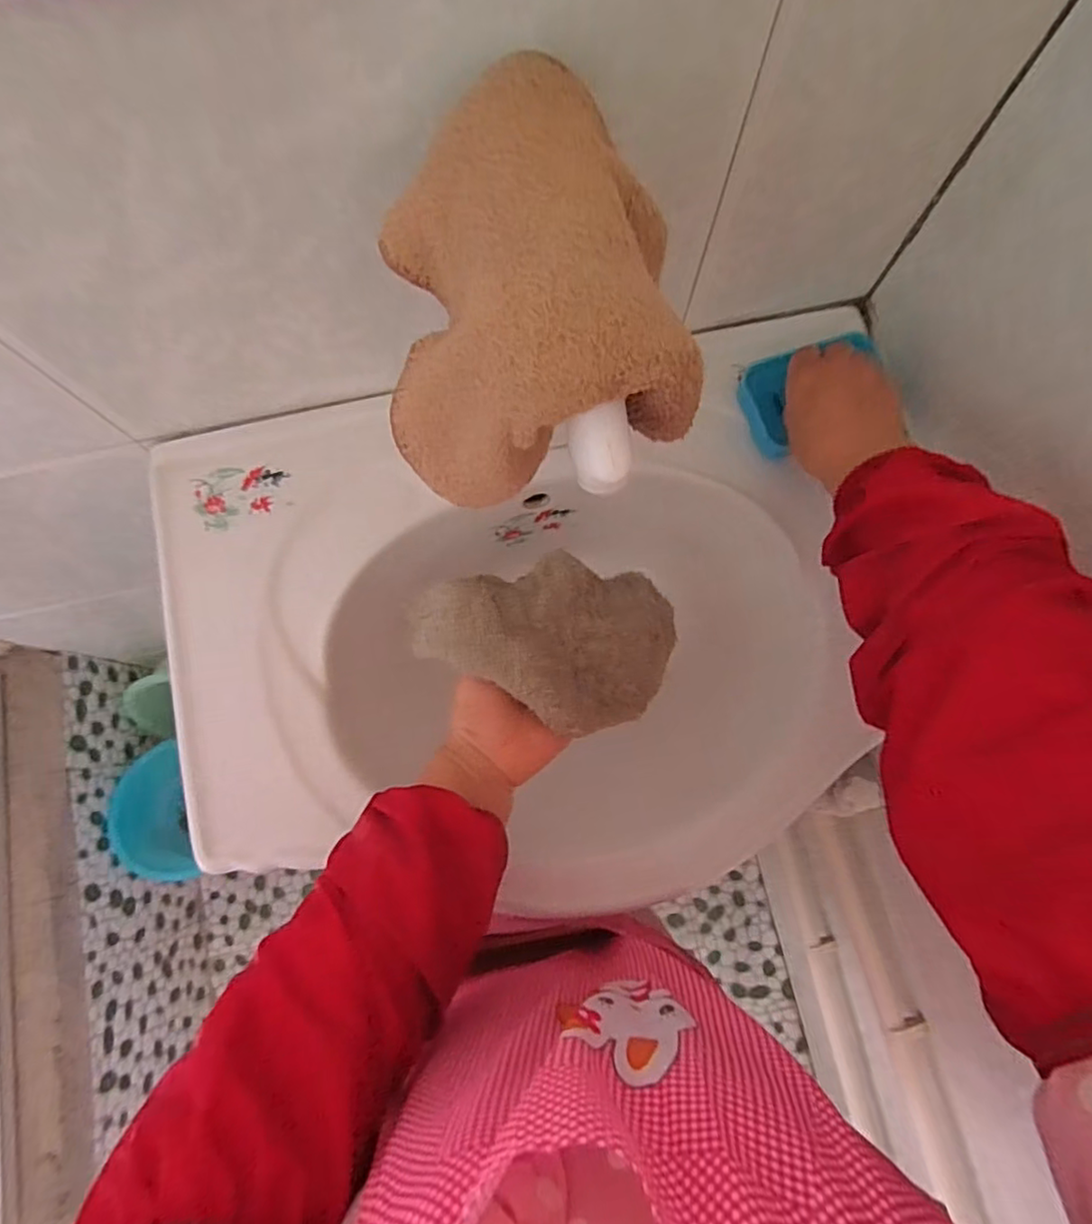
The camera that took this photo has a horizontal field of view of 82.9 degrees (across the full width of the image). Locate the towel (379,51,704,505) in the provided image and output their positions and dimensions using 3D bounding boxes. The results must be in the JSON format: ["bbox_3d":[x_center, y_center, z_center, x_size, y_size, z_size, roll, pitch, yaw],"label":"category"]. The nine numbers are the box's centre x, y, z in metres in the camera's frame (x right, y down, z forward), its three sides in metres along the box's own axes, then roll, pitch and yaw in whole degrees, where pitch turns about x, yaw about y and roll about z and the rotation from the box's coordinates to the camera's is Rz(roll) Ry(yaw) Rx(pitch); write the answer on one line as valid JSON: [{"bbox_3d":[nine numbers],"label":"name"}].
[{"bbox_3d":[-0.006,-0.136,0.252,0.127,0.087,0.166,2,79,1],"label":"towel"}]

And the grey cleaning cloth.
[{"bbox_3d":[0.005,0.005,0.425,0.171,0.073,0.122,26,81,6],"label":"grey cleaning cloth"}]

